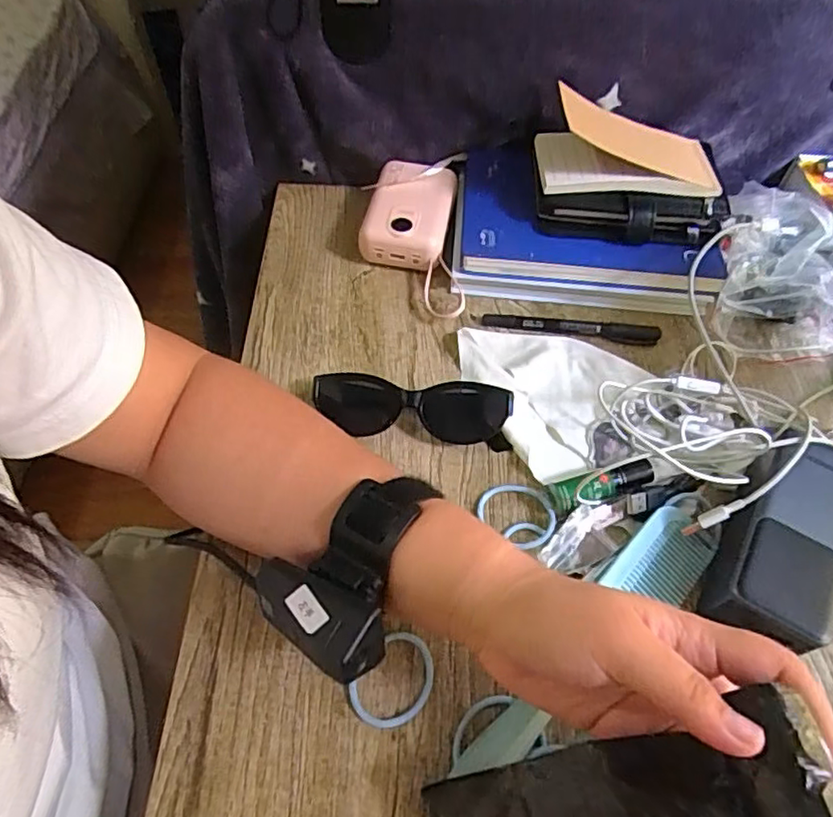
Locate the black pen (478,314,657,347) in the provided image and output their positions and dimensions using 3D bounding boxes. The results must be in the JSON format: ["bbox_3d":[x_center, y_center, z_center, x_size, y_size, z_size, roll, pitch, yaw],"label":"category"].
[{"bbox_3d":[0.123,-0.064,0.482,0.137,0.010,0.016,5,56,1],"label":"black pen"}]

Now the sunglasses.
[{"bbox_3d":[-0.004,0.001,0.419,0.136,0.027,0.038,5,56,1],"label":"sunglasses"}]

